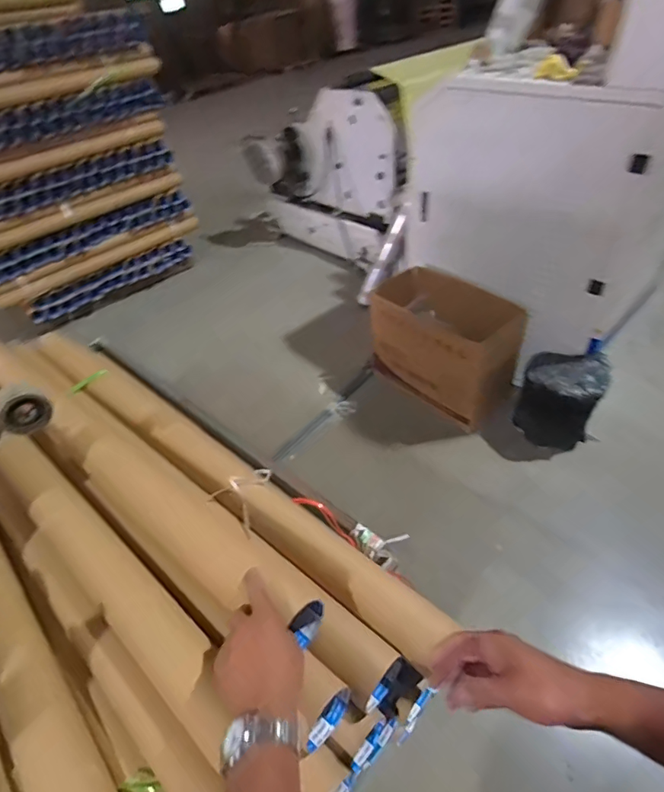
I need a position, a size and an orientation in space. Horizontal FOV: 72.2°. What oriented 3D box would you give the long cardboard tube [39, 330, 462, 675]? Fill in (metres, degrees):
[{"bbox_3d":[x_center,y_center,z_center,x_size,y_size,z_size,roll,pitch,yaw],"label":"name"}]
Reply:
[{"bbox_3d":[-0.269,0.113,0.914,1.120,0.070,0.095,28,53,33],"label":"long cardboard tube"}]

